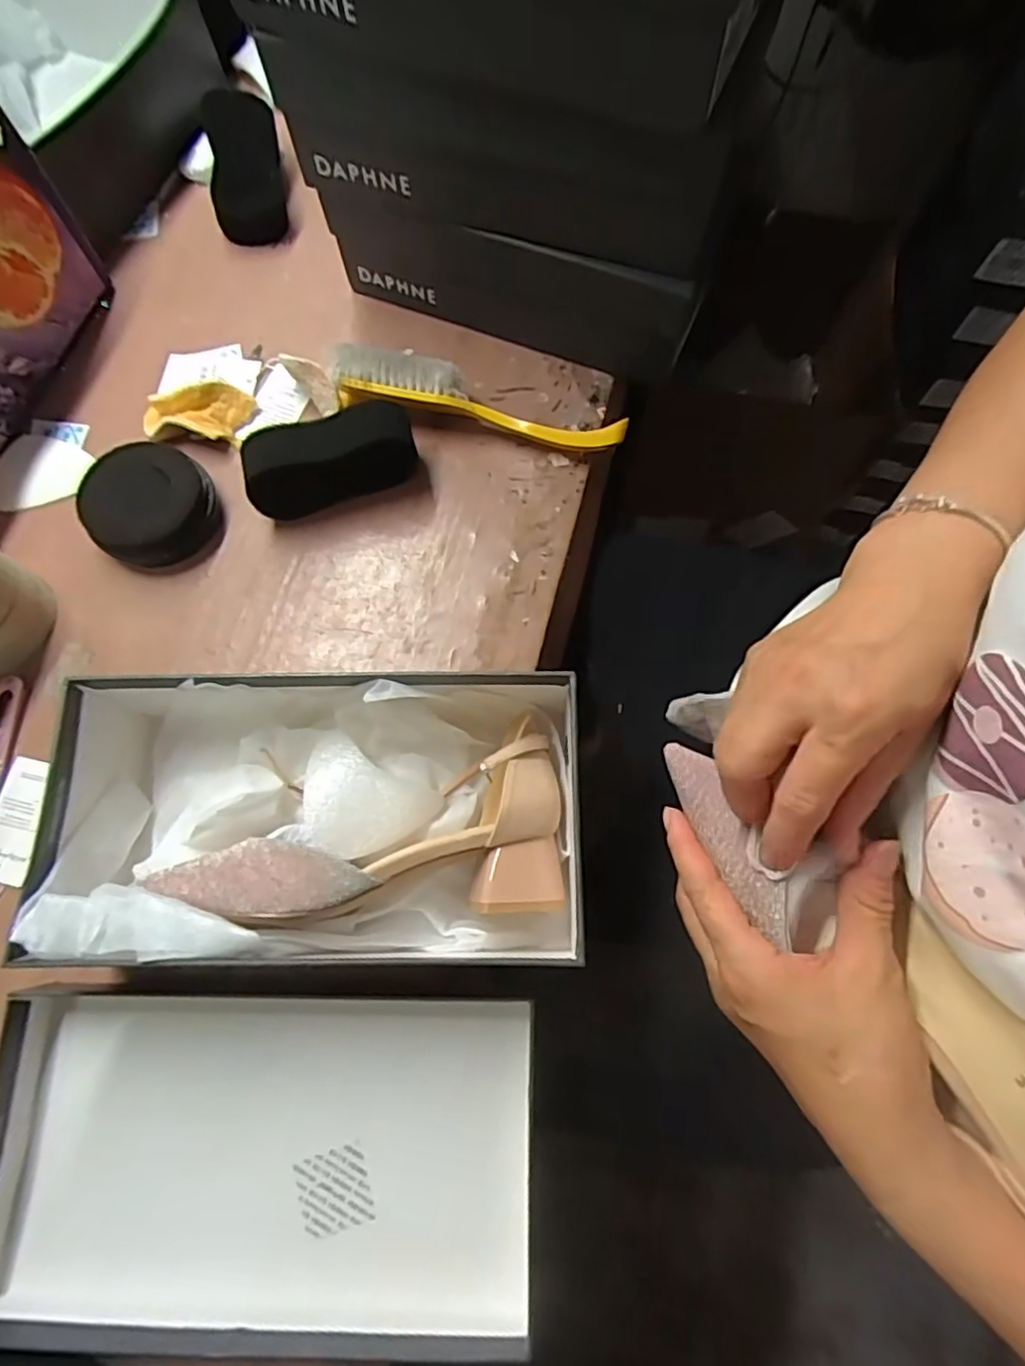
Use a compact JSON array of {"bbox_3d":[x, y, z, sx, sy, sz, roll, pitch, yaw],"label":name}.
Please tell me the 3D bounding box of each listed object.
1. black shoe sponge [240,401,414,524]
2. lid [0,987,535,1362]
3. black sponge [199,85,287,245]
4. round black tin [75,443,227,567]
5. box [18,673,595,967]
[{"bbox_3d":[-0.136,-0.165,0.489,0.128,0.062,0.043,-20,73,-6],"label":"black shoe sponge"},{"bbox_3d":[-0.144,0.267,0.373,0.313,0.036,0.164,1,72,1],"label":"lid"},{"bbox_3d":[-0.244,-0.473,0.591,0.063,0.025,0.126,-7,96,-2],"label":"black sponge"},{"bbox_3d":[-0.274,-0.134,0.491,0.089,0.039,0.093,0,72,0],"label":"round black tin"},{"bbox_3d":[-0.114,0.080,0.393,0.308,0.092,0.163,0,72,0],"label":"box"}]

